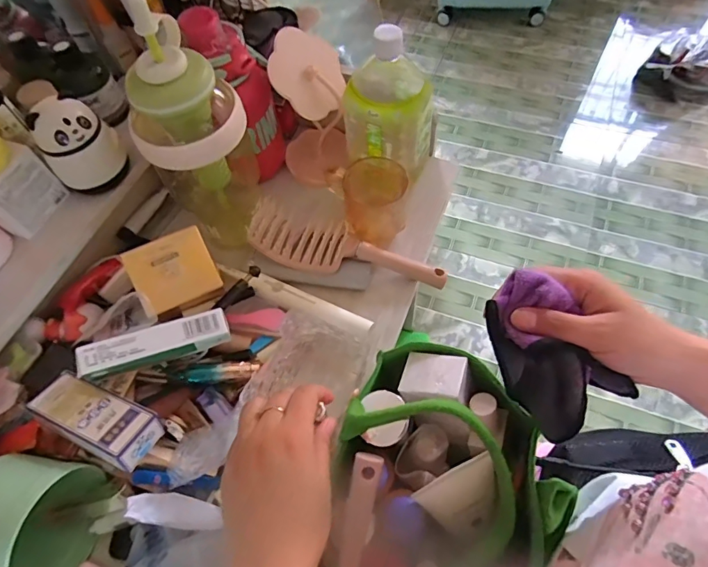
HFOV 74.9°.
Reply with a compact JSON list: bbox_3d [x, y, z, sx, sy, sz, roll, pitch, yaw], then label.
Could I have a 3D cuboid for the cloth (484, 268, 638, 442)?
[{"bbox_3d":[0.145,0.049,0.342,0.071,0.052,0.125,-32,103,-15],"label":"cloth"}]

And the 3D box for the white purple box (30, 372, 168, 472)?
[{"bbox_3d":[-0.233,0.116,0.412,0.122,0.023,0.048,22,63,15],"label":"white purple box"}]

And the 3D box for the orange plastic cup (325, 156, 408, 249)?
[{"bbox_3d":[0.017,-0.099,0.557,0.092,0.070,0.075,-2,60,3],"label":"orange plastic cup"}]

